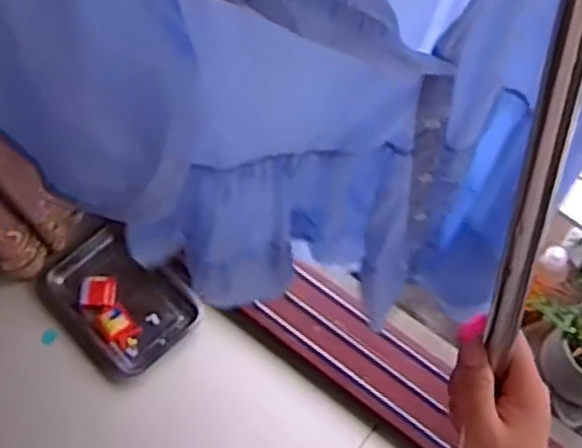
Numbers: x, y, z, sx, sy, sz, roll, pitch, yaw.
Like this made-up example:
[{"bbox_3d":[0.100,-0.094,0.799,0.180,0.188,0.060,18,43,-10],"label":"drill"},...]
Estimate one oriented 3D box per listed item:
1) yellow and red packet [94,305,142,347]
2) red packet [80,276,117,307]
[{"bbox_3d":[-0.336,0.204,1.456,0.089,0.018,0.055,40,72,17],"label":"yellow and red packet"},{"bbox_3d":[-0.384,0.135,1.483,0.069,0.028,0.061,-3,65,0],"label":"red packet"}]

